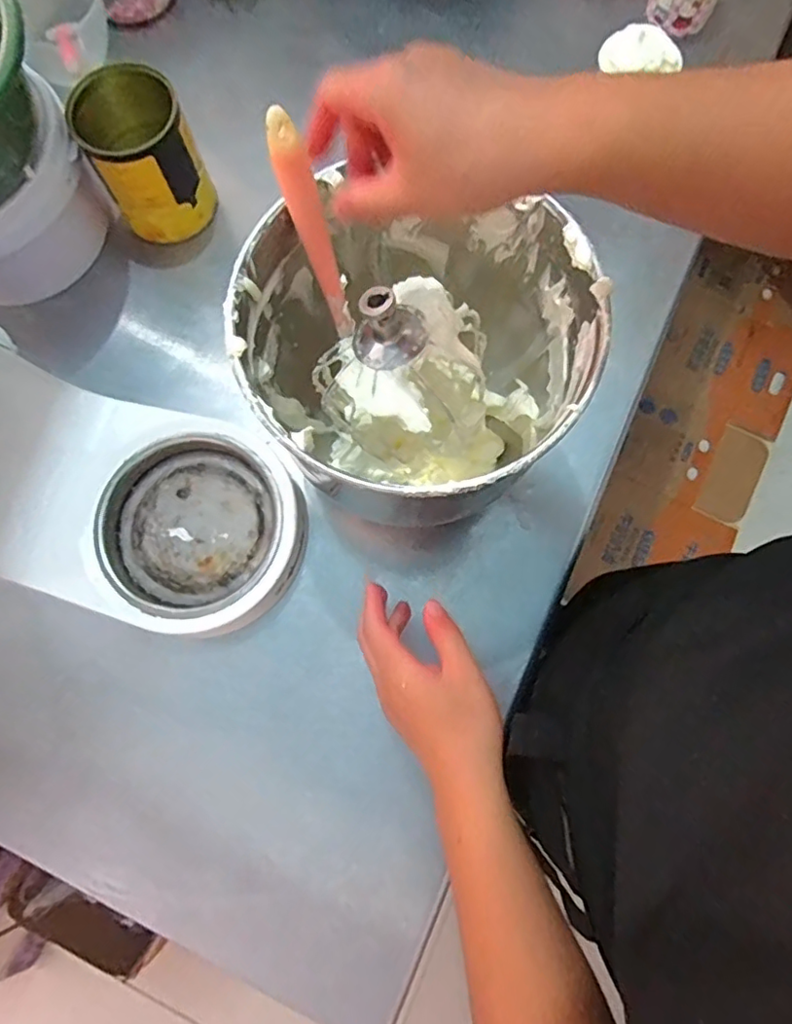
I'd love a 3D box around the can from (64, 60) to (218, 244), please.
[{"bbox_3d":[-0.238,-0.339,0.560,0.092,0.115,0.086,0,77,1],"label":"can"}]

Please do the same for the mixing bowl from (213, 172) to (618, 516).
[{"bbox_3d":[0.014,-0.103,0.439,0.222,0.182,0.223,0,77,1],"label":"mixing bowl"}]

